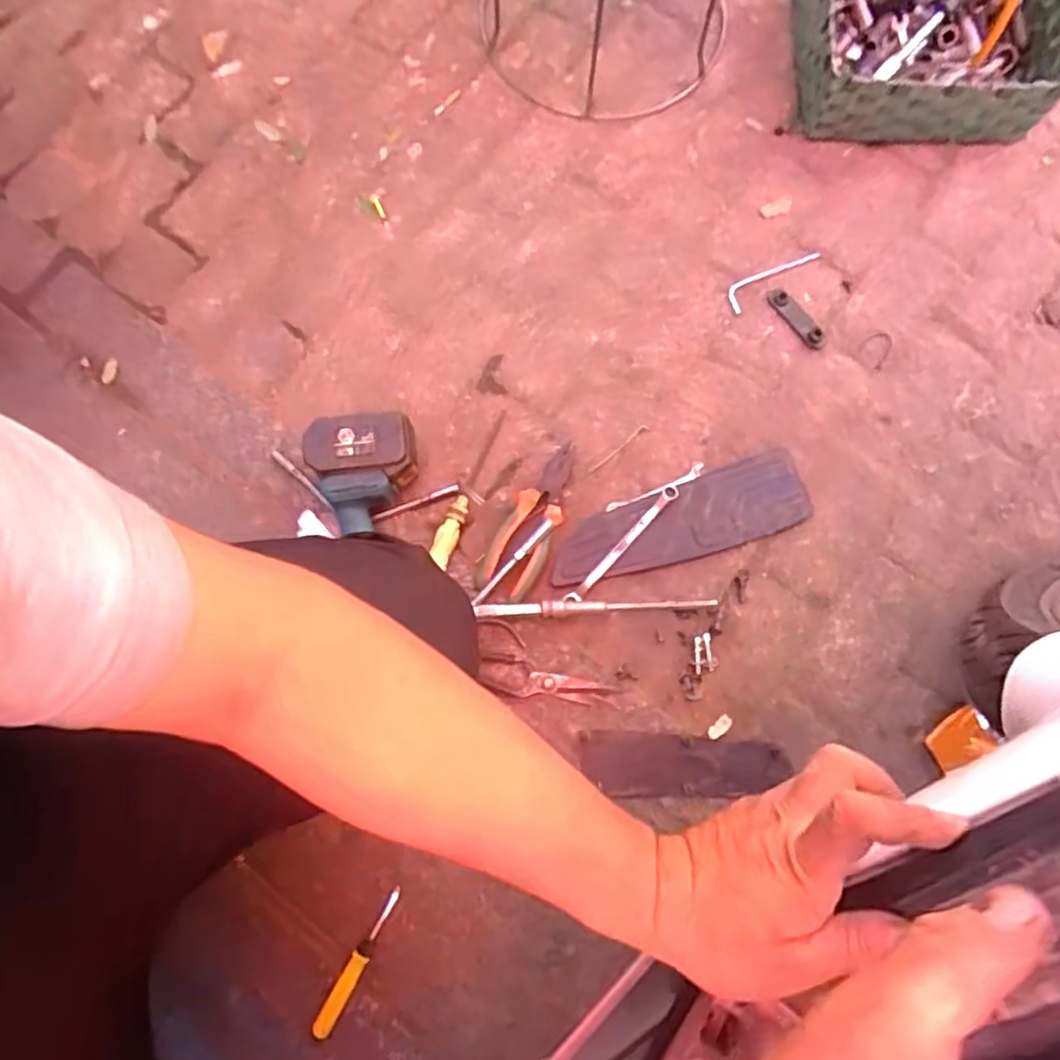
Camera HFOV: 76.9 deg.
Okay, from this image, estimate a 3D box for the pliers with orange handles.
[{"bbox_3d":[0.004,-0.015,0.791,0.072,0.029,0.196,27,78,5],"label":"pliers with orange handles"}]

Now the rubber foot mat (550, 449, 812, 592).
[{"bbox_3d":[0.179,-0.006,0.802,0.317,0.021,0.094,-19,78,-5],"label":"rubber foot mat"}]

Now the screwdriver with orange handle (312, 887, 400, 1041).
[{"bbox_3d":[-0.178,0.442,0.684,0.020,0.019,0.143,27,78,5],"label":"screwdriver with orange handle"}]

